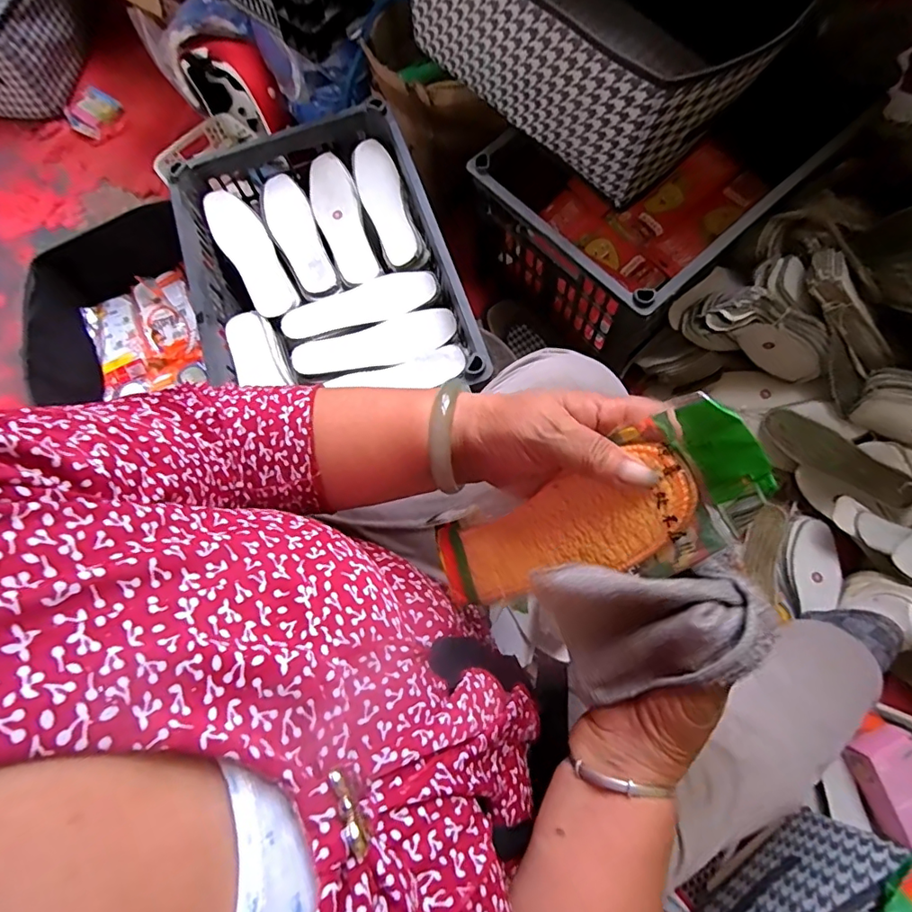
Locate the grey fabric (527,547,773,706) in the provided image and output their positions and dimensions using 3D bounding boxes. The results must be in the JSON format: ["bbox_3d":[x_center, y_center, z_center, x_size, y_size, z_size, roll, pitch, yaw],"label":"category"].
[{"bbox_3d":[0.103,0.087,0.283,0.097,0.064,0.077,-20,73,-4],"label":"grey fabric"}]

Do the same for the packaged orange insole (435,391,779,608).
[{"bbox_3d":[0.066,0.046,0.296,0.027,0.211,0.074,-17,78,-50],"label":"packaged orange insole"}]

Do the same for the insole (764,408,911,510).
[{"bbox_3d":[0.565,0.004,0.759,0.219,0.012,0.060,34,77,11],"label":"insole"}]

